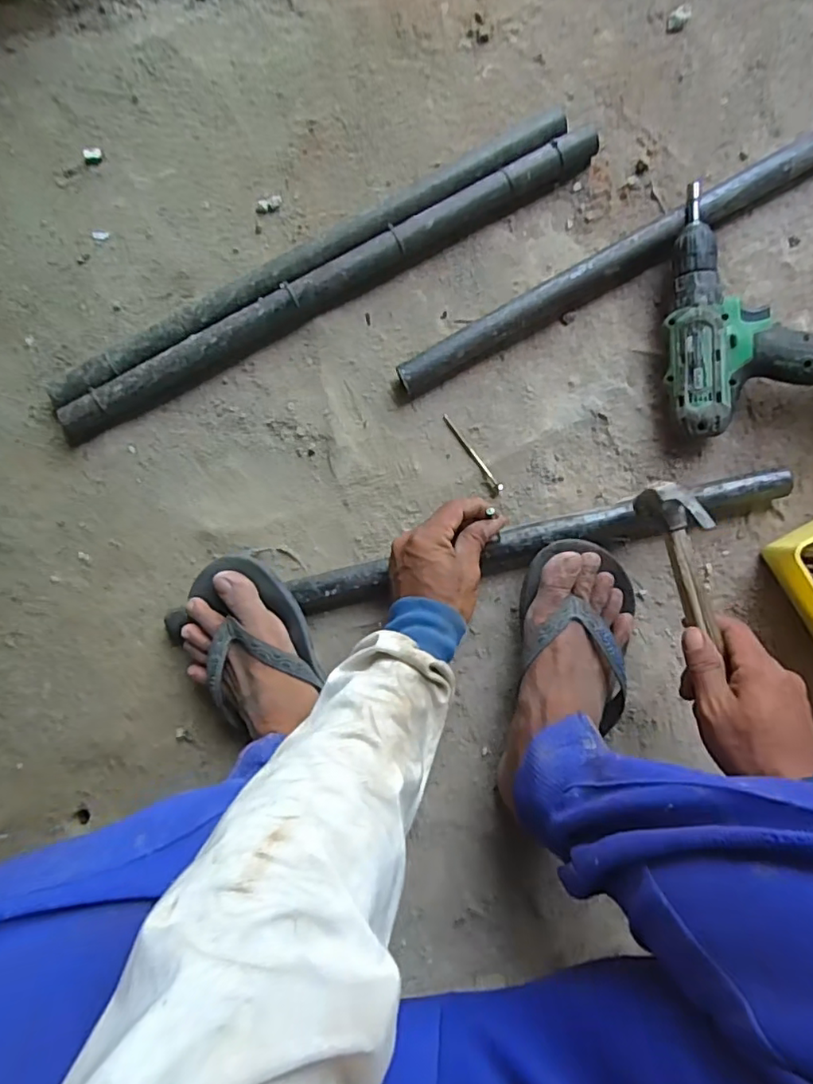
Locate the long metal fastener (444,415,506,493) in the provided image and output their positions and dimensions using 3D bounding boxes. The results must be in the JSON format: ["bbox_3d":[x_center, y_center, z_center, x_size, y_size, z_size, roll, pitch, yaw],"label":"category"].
[{"bbox_3d":[0.066,-0.089,0.570,0.007,0.009,0.095,-37,85,1],"label":"long metal fastener"}]

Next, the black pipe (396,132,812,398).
[{"bbox_3d":[0.251,-0.299,0.565,0.580,0.033,0.031,-30,85,1],"label":"black pipe"}]

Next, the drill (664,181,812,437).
[{"bbox_3d":[0.349,-0.214,0.513,0.208,0.101,0.225,1,86,4],"label":"drill"}]

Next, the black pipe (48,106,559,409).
[{"bbox_3d":[-0.099,-0.279,0.579,0.559,0.036,0.032,-28,85,1],"label":"black pipe"}]

